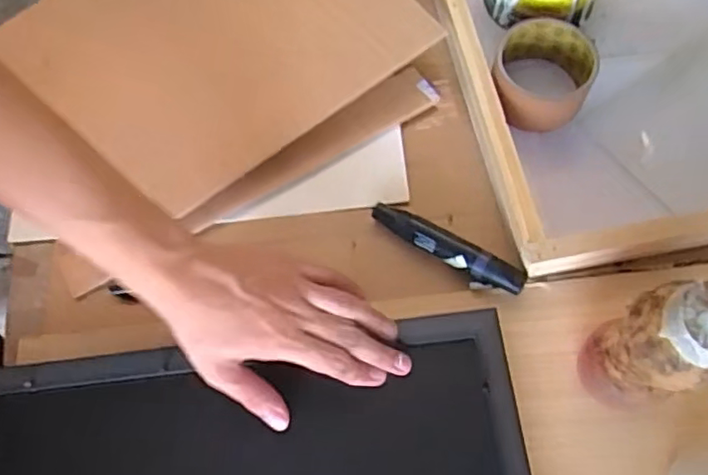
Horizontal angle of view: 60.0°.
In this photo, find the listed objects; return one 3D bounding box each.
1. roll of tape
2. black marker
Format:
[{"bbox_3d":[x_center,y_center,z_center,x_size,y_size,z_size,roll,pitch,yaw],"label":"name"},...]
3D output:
[{"bbox_3d":[0.161,-0.139,0.528,0.079,0.045,0.082,-1,67,3],"label":"roll of tape"},{"bbox_3d":[0.073,0.008,0.488,0.130,0.020,0.023,31,72,15],"label":"black marker"}]

